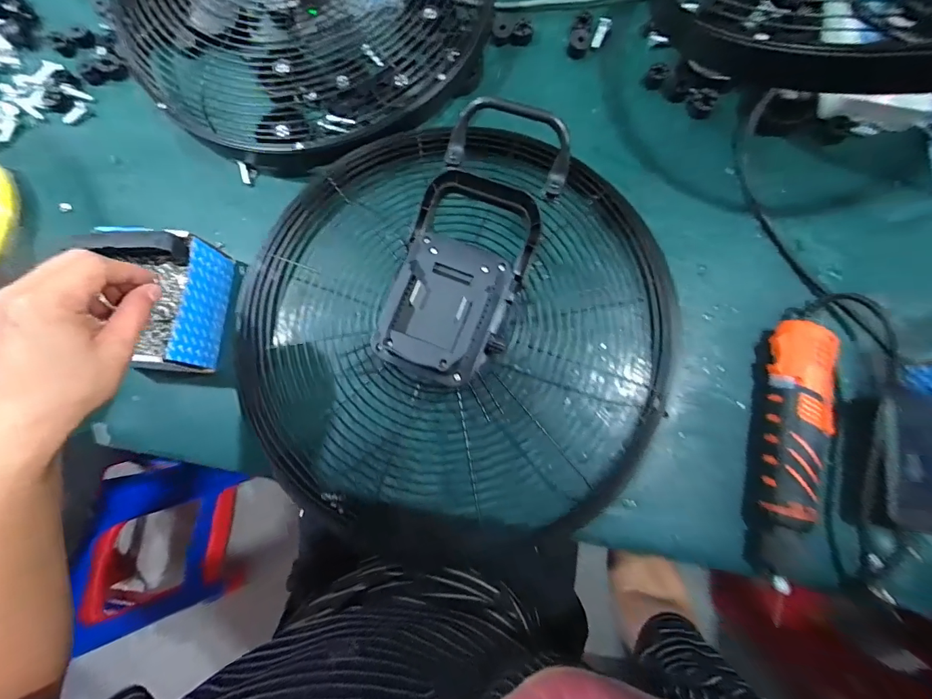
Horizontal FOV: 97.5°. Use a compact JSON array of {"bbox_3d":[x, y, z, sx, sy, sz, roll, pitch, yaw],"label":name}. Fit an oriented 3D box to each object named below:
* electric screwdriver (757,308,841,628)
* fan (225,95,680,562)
[{"bbox_3d":[0.305,0.089,0.379,0.056,0.050,0.269,13,82,4],"label":"electric screwdriver"},{"bbox_3d":[0.010,-0.017,0.378,0.386,0.114,0.378,0,82,2],"label":"fan"}]

